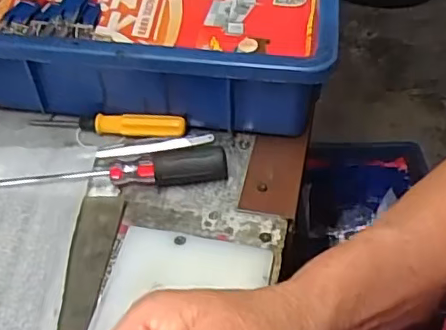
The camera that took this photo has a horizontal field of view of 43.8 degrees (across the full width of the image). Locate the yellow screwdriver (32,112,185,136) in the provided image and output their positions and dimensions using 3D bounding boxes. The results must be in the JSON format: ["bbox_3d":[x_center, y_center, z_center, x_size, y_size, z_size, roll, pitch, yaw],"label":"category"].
[{"bbox_3d":[-0.088,-0.034,0.416,0.121,0.018,0.015,8,45,7],"label":"yellow screwdriver"}]

